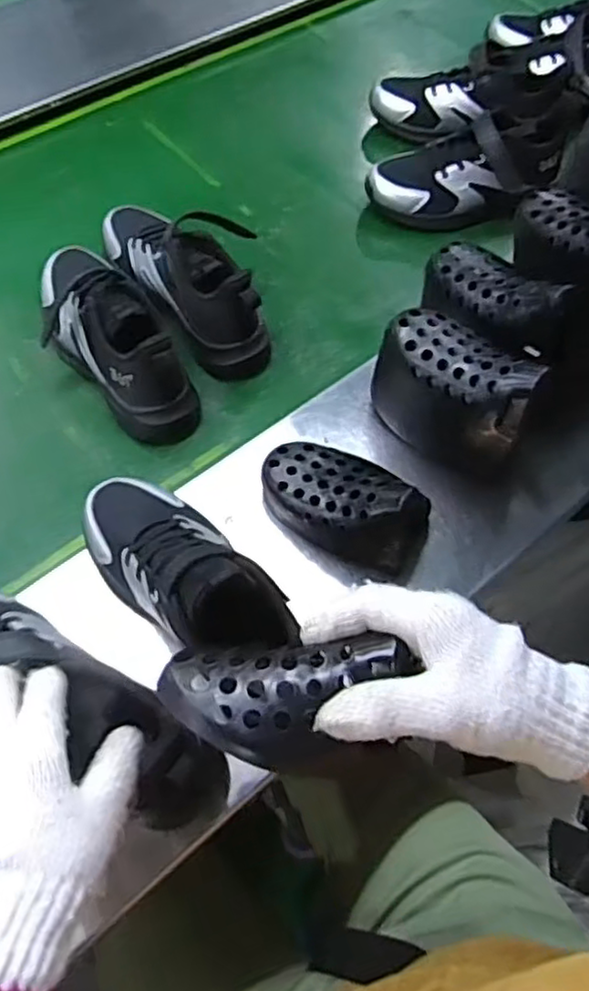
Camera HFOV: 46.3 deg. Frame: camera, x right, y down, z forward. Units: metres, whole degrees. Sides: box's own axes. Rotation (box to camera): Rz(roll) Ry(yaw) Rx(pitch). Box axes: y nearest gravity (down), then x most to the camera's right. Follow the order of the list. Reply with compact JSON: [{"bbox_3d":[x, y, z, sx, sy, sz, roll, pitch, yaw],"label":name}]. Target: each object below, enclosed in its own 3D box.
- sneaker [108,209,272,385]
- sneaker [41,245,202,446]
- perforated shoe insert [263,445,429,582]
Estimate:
[{"bbox_3d":[-0.110,-0.228,0.695,0.088,0.105,0.229,-34,67,-19],"label":"sneaker"},{"bbox_3d":[-0.177,-0.163,0.657,0.087,0.107,0.234,-35,67,-19],"label":"sneaker"},{"bbox_3d":[0.042,0.002,0.552,0.138,0.079,0.074,24,62,11],"label":"perforated shoe insert"}]

